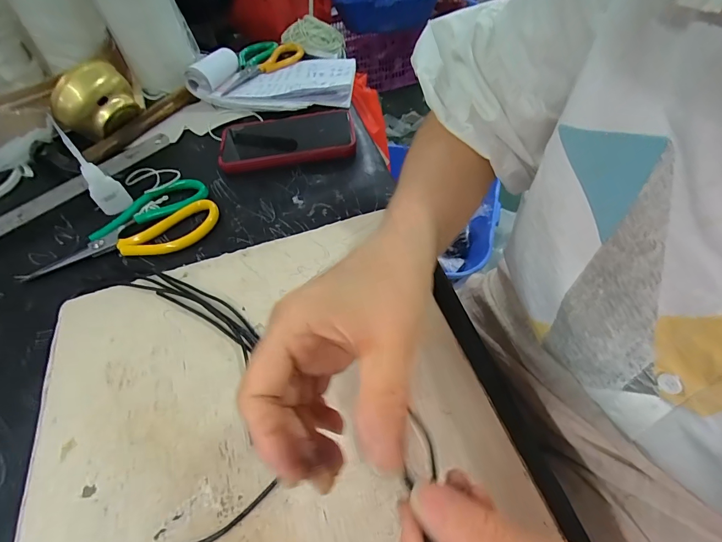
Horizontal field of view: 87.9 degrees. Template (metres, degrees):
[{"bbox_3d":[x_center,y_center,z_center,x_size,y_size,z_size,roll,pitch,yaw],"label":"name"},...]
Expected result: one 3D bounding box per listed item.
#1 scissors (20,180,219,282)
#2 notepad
[{"bbox_3d":[-0.247,-0.043,0.396,0.183,0.013,0.093,-21,54,-10],"label":"scissors"},{"bbox_3d":[-0.125,-0.292,0.548,0.227,0.042,0.151,-5,53,2],"label":"notepad"}]

